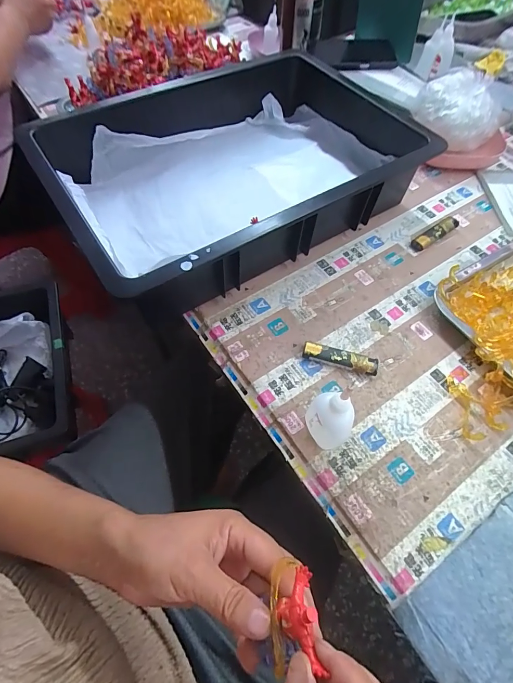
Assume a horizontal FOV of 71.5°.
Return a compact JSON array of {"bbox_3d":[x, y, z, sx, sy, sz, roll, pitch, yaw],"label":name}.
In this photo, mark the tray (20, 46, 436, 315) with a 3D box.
[{"bbox_3d":[-0.032,-0.236,0.487,0.440,0.098,0.340,-30,64,-17],"label":"tray"}]

